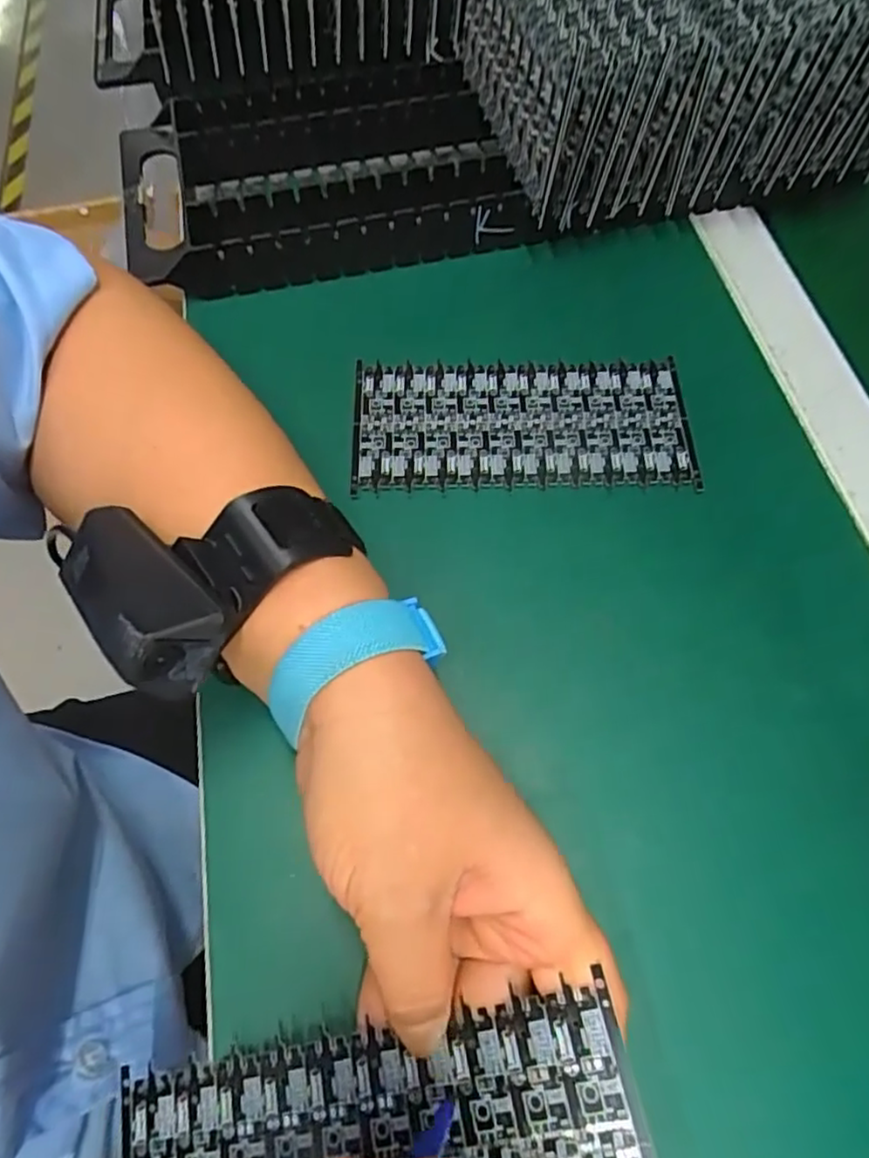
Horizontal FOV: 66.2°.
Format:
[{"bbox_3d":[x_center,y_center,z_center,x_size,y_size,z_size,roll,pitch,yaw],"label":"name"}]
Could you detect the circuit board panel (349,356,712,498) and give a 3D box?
[{"bbox_3d":[0.042,-0.076,0.328,0.162,0.007,0.079,-4,64,-2],"label":"circuit board panel"}]

